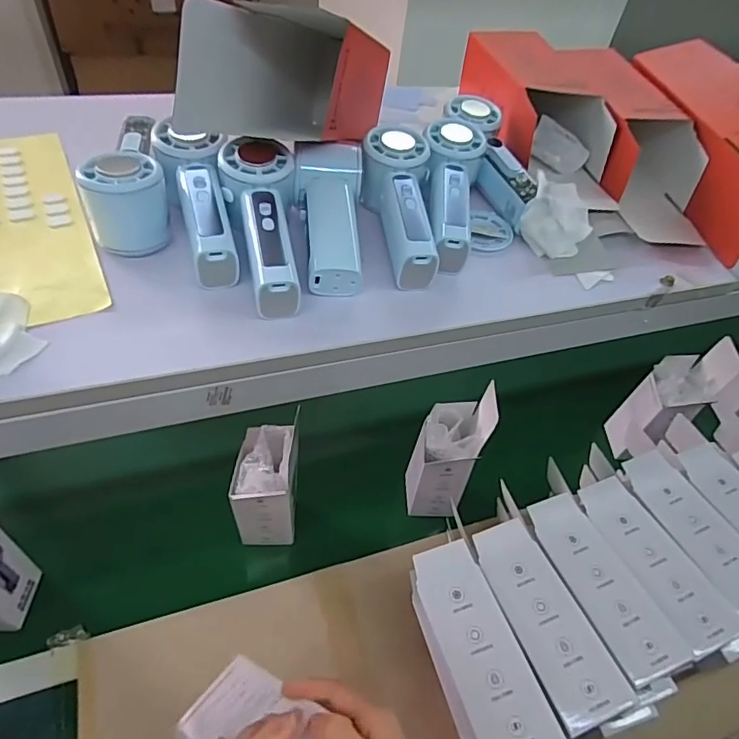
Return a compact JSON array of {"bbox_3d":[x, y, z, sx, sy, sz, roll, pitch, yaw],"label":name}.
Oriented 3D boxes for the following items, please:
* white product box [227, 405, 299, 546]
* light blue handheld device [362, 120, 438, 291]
[{"bbox_3d":[-0.132,0.158,0.691,0.077,0.193,0.076,3,50,-7],"label":"white product box"},{"bbox_3d":[0.029,-0.133,0.449,0.052,0.050,0.154,-4,64,-11],"label":"light blue handheld device"}]

